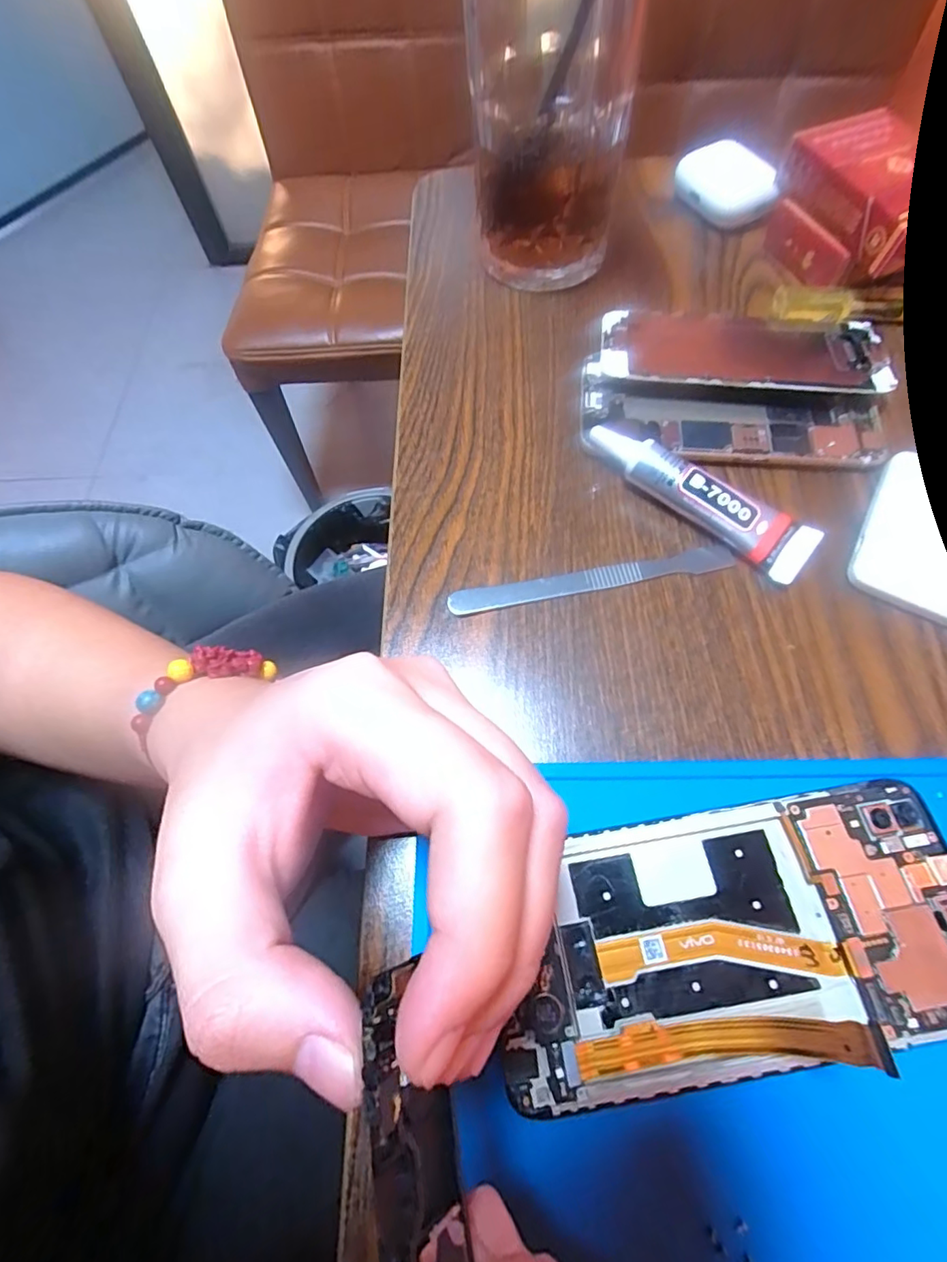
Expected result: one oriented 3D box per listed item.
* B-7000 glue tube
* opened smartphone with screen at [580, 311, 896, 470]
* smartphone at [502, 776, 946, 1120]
[{"bbox_3d":[0.096,-0.058,0.234,0.103,0.018,0.025,36,72,17],"label":"B-7000 glue tube"},{"bbox_3d":[0.126,-0.124,0.267,0.139,0.012,0.103,6,66,6],"label":"opened smartphone with screen"},{"bbox_3d":[0.081,0.094,0.168,0.146,0.014,0.070,-11,65,-2],"label":"smartphone"}]

